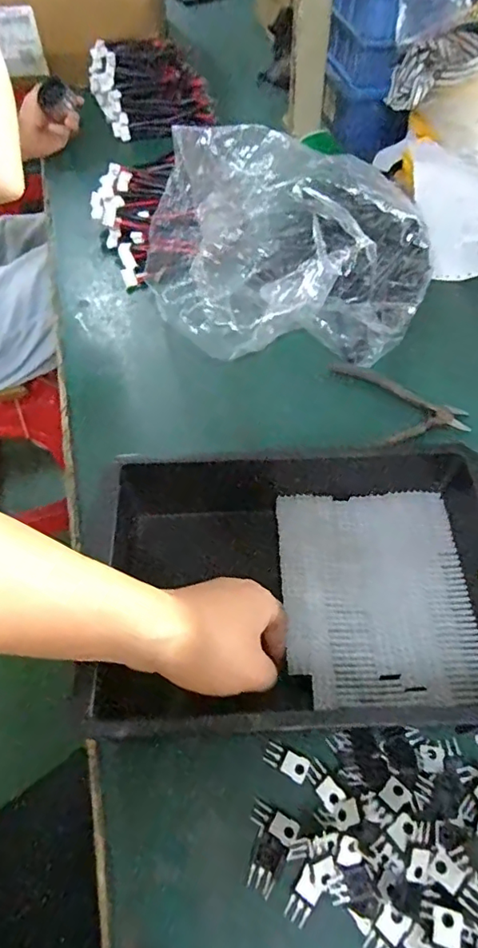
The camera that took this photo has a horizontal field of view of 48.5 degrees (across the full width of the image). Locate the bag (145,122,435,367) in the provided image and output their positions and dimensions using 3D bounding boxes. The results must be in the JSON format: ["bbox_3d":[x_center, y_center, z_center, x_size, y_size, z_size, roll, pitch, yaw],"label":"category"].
[{"bbox_3d":[0.049,-0.255,0.599,0.334,0.142,0.250,8,59,7],"label":"bag"}]

